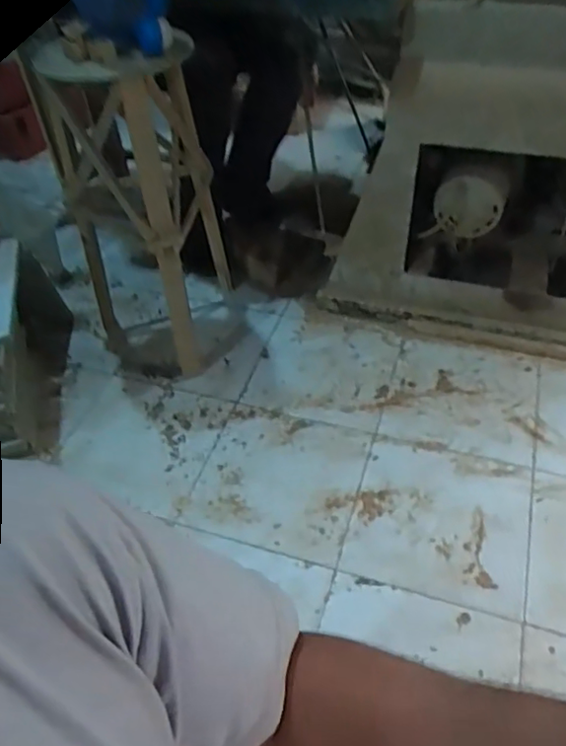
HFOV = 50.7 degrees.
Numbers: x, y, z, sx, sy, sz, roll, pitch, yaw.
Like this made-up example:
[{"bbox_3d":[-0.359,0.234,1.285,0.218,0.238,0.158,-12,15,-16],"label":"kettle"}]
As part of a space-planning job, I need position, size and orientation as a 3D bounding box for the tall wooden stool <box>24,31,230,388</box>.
[{"bbox_3d":[-0.260,-0.307,1.178,0.311,0.624,0.314,-16,46,-12],"label":"tall wooden stool"}]

